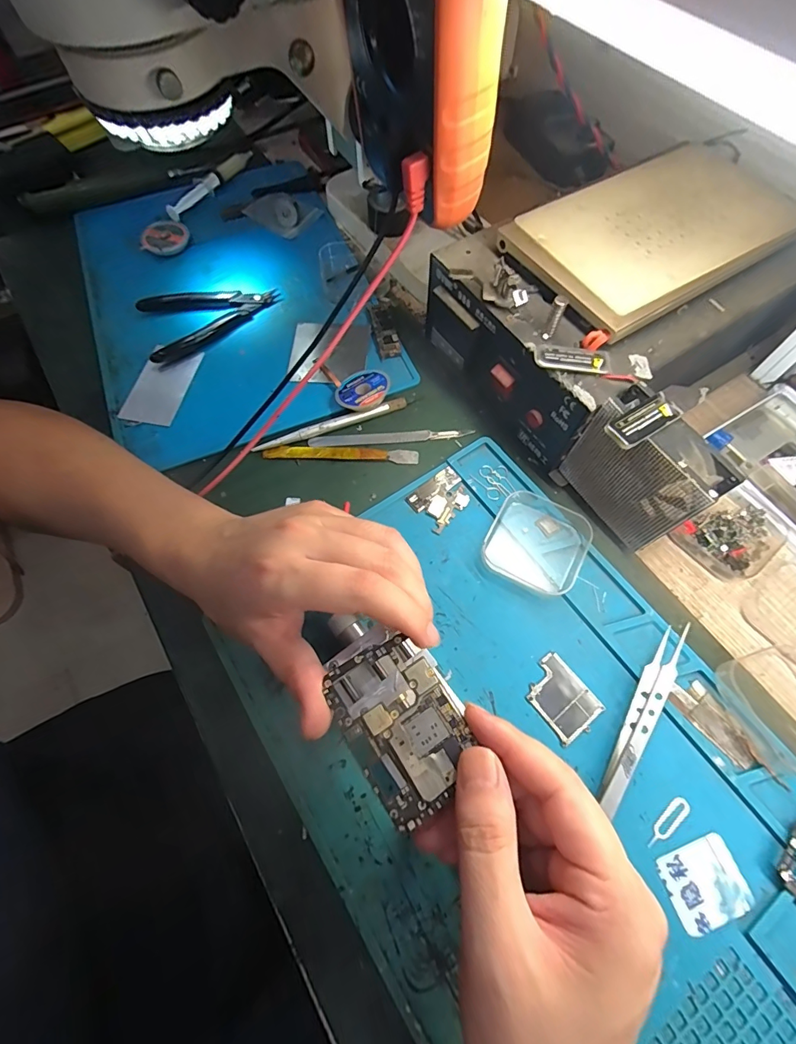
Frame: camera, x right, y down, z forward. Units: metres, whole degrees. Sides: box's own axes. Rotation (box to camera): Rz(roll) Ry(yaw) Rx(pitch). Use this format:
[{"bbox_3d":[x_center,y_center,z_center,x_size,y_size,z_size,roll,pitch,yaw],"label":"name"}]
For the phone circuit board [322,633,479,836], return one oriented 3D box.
[{"bbox_3d":[0.002,0.088,0.190,0.047,0.005,0.068,-31,69,-11],"label":"phone circuit board"}]

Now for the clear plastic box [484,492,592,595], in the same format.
[{"bbox_3d":[0.098,0.014,0.305,0.064,0.010,0.067,25,70,12],"label":"clear plastic box"}]

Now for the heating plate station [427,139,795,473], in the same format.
[{"bbox_3d":[0.164,-0.167,0.328,0.241,0.103,0.167,-31,69,-11],"label":"heating plate station"}]

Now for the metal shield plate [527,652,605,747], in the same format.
[{"bbox_3d":[0.100,0.107,0.266,0.034,0.004,0.044,-34,70,-12],"label":"metal shield plate"}]

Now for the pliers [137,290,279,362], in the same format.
[{"bbox_3d":[-0.170,-0.192,0.398,0.121,0.014,0.068,-23,68,-8],"label":"pliers"}]

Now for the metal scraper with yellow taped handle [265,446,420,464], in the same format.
[{"bbox_3d":[-0.045,-0.055,0.343,0.120,0.005,0.012,2,67,3],"label":"metal scraper with yellow taped handle"}]

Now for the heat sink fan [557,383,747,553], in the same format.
[{"bbox_3d":[0.153,-0.031,0.280,0.033,0.086,0.080,-34,70,-12],"label":"heat sink fan"}]

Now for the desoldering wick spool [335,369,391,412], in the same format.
[{"bbox_3d":[-0.029,-0.108,0.357,0.044,0.017,0.038,-18,67,-6],"label":"desoldering wick spool"}]

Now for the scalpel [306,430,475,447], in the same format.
[{"bbox_3d":[-0.005,-0.068,0.350,0.130,0.005,0.012,-4,67,0],"label":"scalpel"}]

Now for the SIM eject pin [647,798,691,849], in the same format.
[{"bbox_3d":[0.150,0.167,0.239,0.033,0.004,0.010,-39,71,-14],"label":"SIM eject pin"}]

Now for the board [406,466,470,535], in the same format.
[{"bbox_3d":[0.033,-0.018,0.323,0.044,0.004,0.037,-36,70,-13],"label":"board"}]

